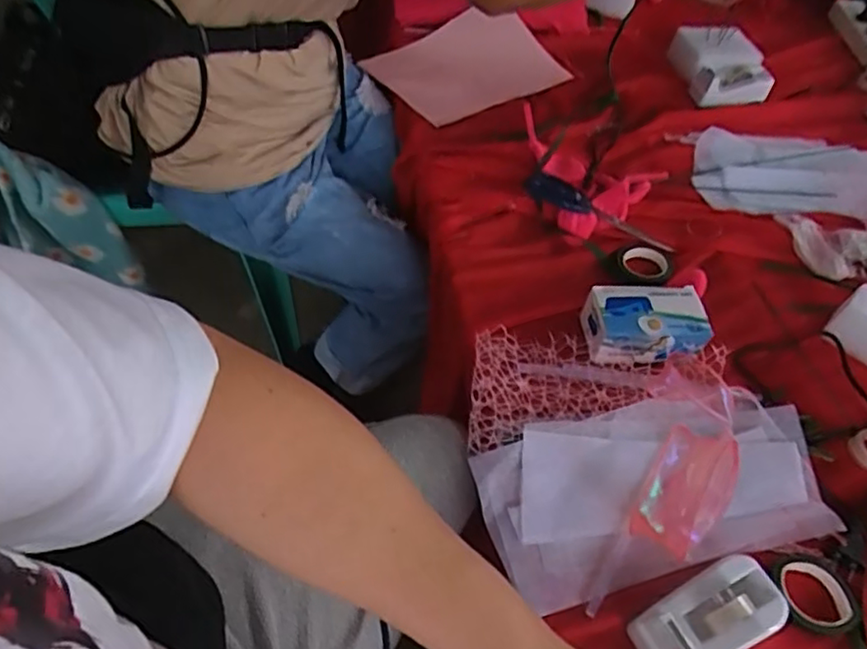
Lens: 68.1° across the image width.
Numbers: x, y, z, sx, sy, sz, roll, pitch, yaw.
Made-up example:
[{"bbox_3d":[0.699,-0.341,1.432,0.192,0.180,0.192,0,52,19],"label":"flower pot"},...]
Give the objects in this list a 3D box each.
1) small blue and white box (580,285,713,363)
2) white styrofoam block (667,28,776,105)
[{"bbox_3d":[0.204,-0.001,0.617,0.107,0.040,0.070,0,52,-6],"label":"small blue and white box"},{"bbox_3d":[0.409,-0.373,0.915,0.110,0.055,0.132,-5,52,-9],"label":"white styrofoam block"}]

